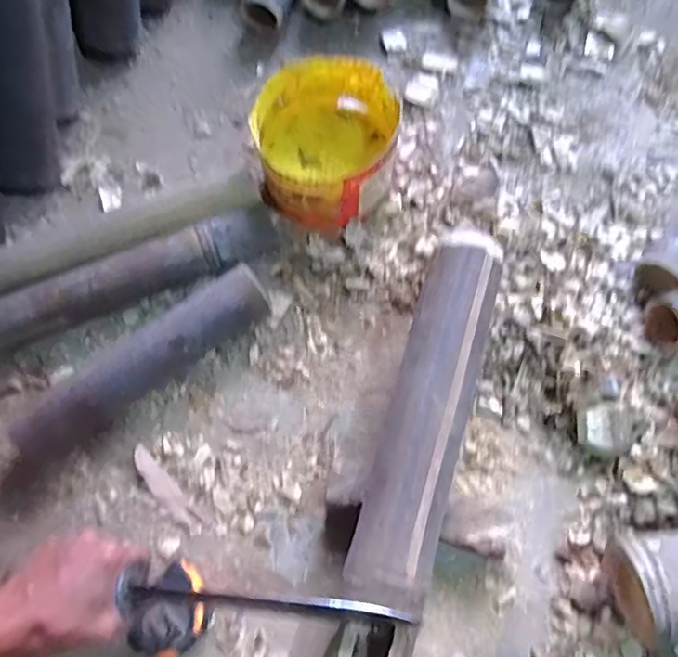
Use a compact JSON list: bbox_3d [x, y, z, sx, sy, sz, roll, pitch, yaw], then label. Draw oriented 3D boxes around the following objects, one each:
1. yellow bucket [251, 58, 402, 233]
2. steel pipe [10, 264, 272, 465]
[{"bbox_3d":[-0.016,-0.193,0.608,0.142,0.087,0.156,-4,71,-1],"label":"yellow bucket"},{"bbox_3d":[-0.186,0.036,0.564,0.266,0.065,0.049,-37,74,-11],"label":"steel pipe"}]

